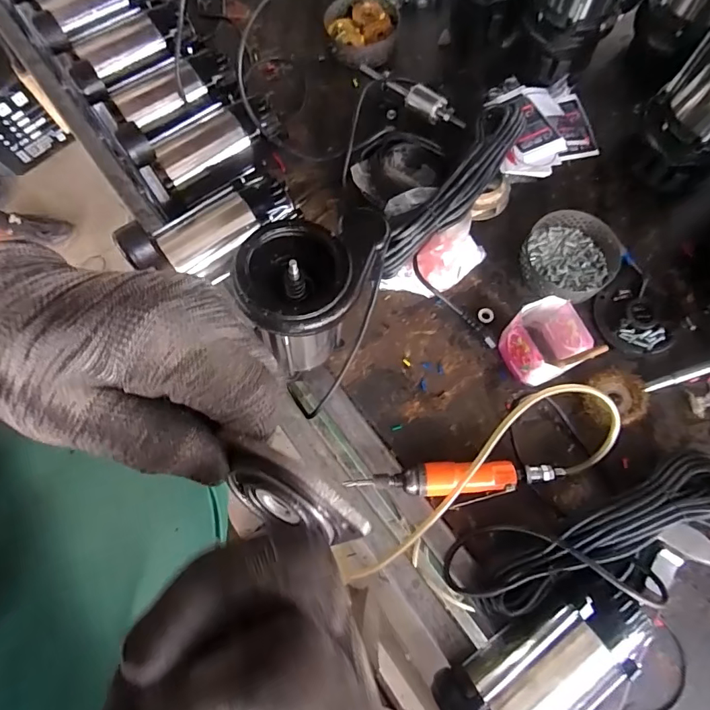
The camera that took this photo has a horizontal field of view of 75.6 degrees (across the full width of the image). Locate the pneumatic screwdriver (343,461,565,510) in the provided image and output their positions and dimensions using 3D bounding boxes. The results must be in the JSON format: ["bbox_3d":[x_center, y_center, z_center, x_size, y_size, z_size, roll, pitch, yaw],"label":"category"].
[{"bbox_3d":[0.128,0.168,0.596,0.269,0.033,0.054,-1,73,0],"label":"pneumatic screwdriver"}]

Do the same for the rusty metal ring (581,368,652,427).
[{"bbox_3d":[0.351,0.058,0.622,0.074,0.024,0.073,-4,85,14],"label":"rusty metal ring"}]

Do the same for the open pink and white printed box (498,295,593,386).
[{"bbox_3d":[0.252,-0.015,0.625,0.086,0.092,0.091,-26,75,-7],"label":"open pink and white printed box"}]

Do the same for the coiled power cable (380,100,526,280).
[{"bbox_3d":[0.142,-0.249,0.666,0.084,0.044,0.335,32,77,11],"label":"coiled power cable"}]

